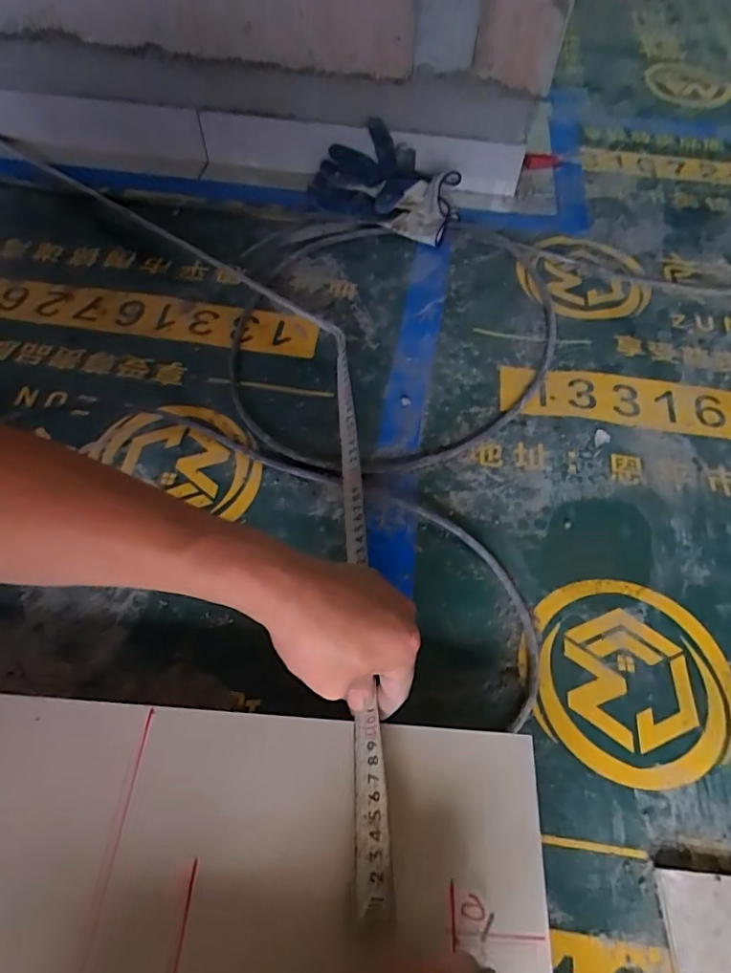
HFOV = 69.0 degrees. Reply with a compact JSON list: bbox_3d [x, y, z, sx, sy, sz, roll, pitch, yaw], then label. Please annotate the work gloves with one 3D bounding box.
[{"bbox_3d":[0.024,-0.410,0.728,0.210,0.072,0.122,17,59,9],"label":"work gloves"}]

